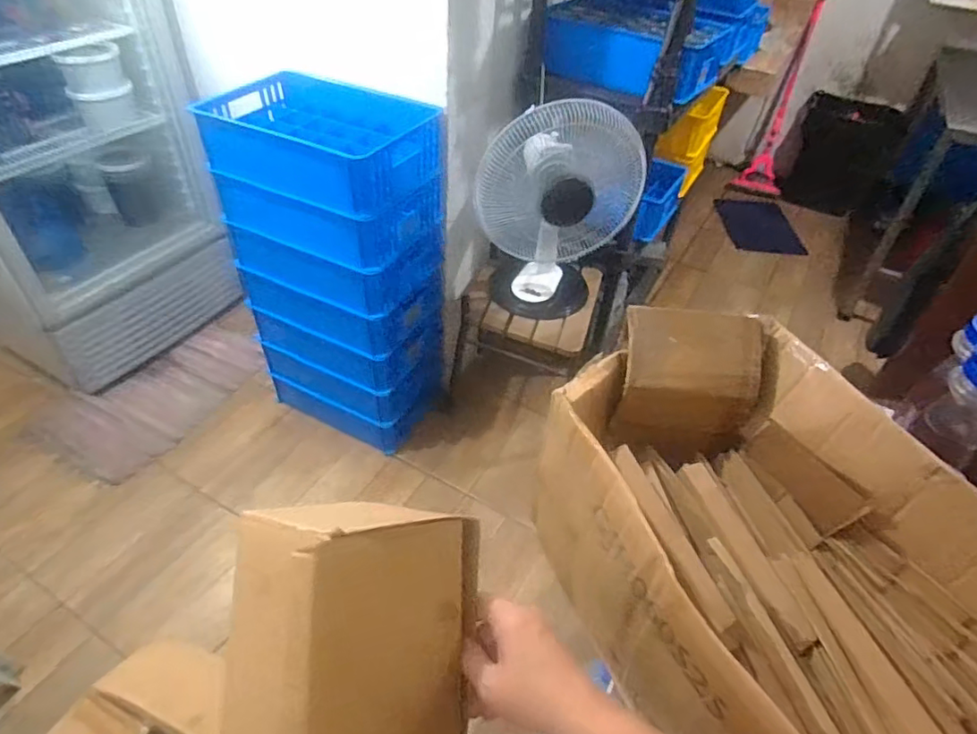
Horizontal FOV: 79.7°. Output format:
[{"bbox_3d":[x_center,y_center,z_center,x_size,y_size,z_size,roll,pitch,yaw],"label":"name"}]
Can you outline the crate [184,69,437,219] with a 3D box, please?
[{"bbox_3d":[-0.392,-0.549,1.407,0.493,0.130,0.382,23,47,18],"label":"crate"}]

